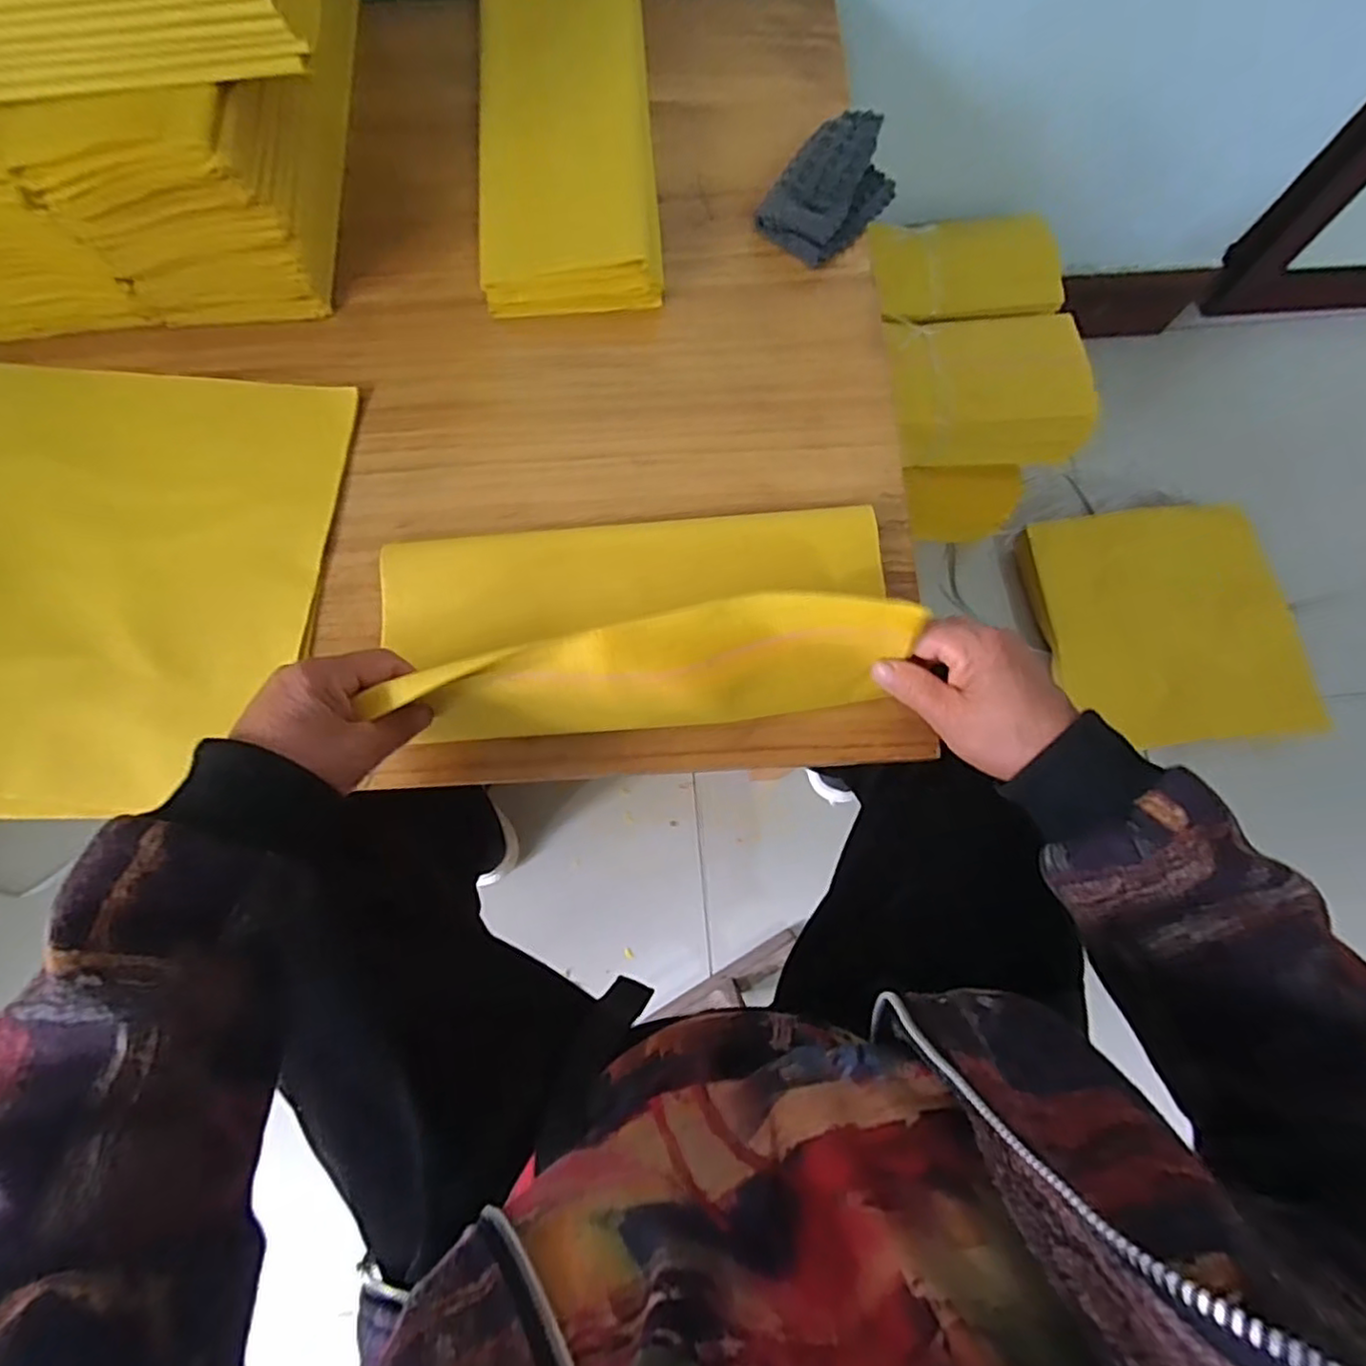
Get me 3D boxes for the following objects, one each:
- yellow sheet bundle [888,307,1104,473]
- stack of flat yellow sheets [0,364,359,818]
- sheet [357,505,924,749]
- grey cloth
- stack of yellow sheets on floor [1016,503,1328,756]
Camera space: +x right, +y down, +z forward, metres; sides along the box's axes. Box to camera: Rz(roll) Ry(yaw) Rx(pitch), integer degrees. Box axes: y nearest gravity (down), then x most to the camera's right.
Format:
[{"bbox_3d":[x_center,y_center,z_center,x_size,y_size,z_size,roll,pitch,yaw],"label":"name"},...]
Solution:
[{"bbox_3d":[0.319,-0.313,0.701,0.203,0.070,0.147,0,76,0],"label":"yellow sheet bundle"},{"bbox_3d":[-0.397,-0.071,0.430,0.311,0.012,0.310,4,76,1],"label":"stack of flat yellow sheets"},{"bbox_3d":[-0.031,-0.047,0.380,0.306,0.081,0.136,-4,76,-1],"label":"sheet"},{"bbox_3d":[0.111,-0.366,0.485,0.067,0.031,0.110,40,79,9],"label":"grey cloth"},{"bbox_3d":[0.619,-0.075,0.843,0.288,0.046,0.302,-10,85,17],"label":"stack of yellow sheets on floor"}]

